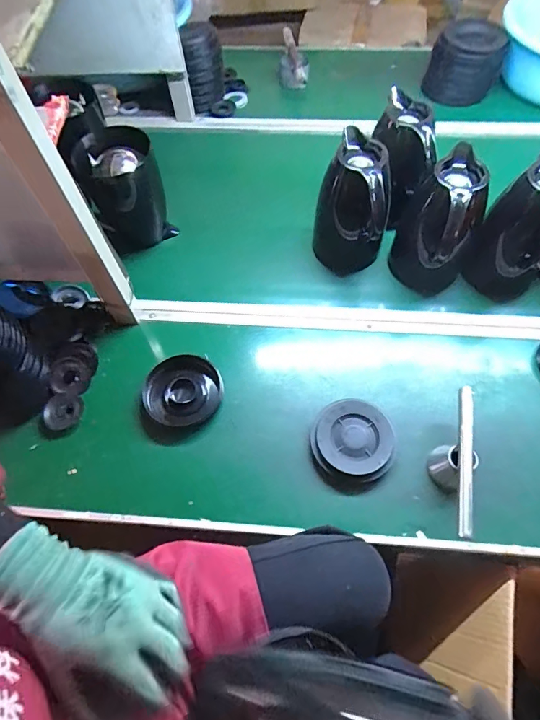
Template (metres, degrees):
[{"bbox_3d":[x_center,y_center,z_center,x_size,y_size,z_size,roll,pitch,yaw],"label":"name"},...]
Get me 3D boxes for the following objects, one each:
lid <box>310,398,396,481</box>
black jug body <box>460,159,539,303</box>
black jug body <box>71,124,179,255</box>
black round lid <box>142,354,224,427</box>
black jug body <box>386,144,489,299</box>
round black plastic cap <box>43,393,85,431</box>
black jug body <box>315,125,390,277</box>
[{"bbox_3d":[0.122,0.112,0.606,0.116,0.027,0.114,-1,60,2],"label":"lid"},{"bbox_3d":[0.402,-0.202,0.672,0.117,0.190,0.137,38,68,21],"label":"black jug body"},{"bbox_3d":[-0.257,-0.299,0.778,0.131,0.196,0.134,-1,60,2],"label":"black jug body"},{"bbox_3d":[-0.136,0.047,0.651,0.119,0.024,0.108,-20,62,-9],"label":"black round lid"},{"bbox_3d":[0.268,-0.207,0.673,0.119,0.201,0.140,23,64,15],"label":"black jug body"},{"bbox_3d":[-0.318,0.078,0.645,0.051,0.027,0.051,-1,60,2],"label":"round black plastic cap"},{"bbox_3d":[0.139,-0.255,0.705,0.124,0.192,0.118,-1,60,2],"label":"black jug body"}]

